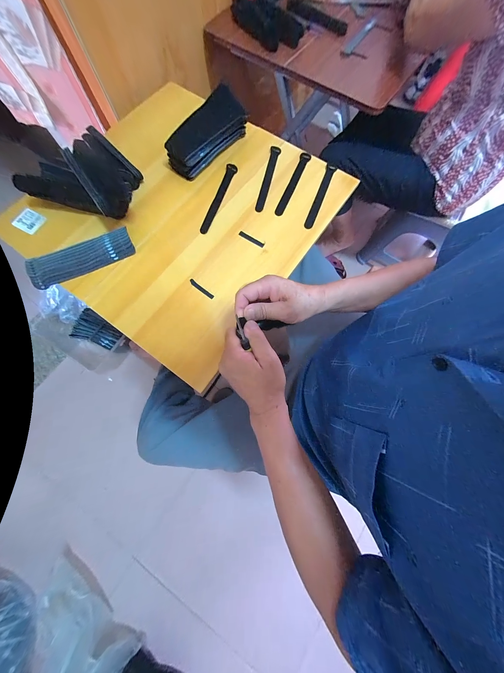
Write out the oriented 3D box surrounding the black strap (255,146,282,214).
[{"bbox_3d":[0.038,-0.374,0.504,0.023,0.012,0.193,12,75,3],"label":"black strap"}]

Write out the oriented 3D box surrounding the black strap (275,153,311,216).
[{"bbox_3d":[0.098,-0.363,0.505,0.026,0.008,0.197,21,76,5],"label":"black strap"}]

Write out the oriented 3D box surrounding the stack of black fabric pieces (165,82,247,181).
[{"bbox_3d":[-0.103,-0.461,0.494,0.073,0.075,0.202,38,78,9],"label":"stack of black fabric pieces"}]

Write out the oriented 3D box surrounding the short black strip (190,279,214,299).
[{"bbox_3d":[-0.102,-0.095,0.428,0.060,0.004,0.010,38,78,9],"label":"short black strip"}]

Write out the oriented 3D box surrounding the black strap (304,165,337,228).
[{"bbox_3d":[0.160,-0.328,0.497,0.023,0.008,0.193,20,76,5],"label":"black strap"}]

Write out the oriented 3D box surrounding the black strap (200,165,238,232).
[{"bbox_3d":[-0.076,-0.317,0.480,0.019,0.013,0.196,19,76,4],"label":"black strap"}]

